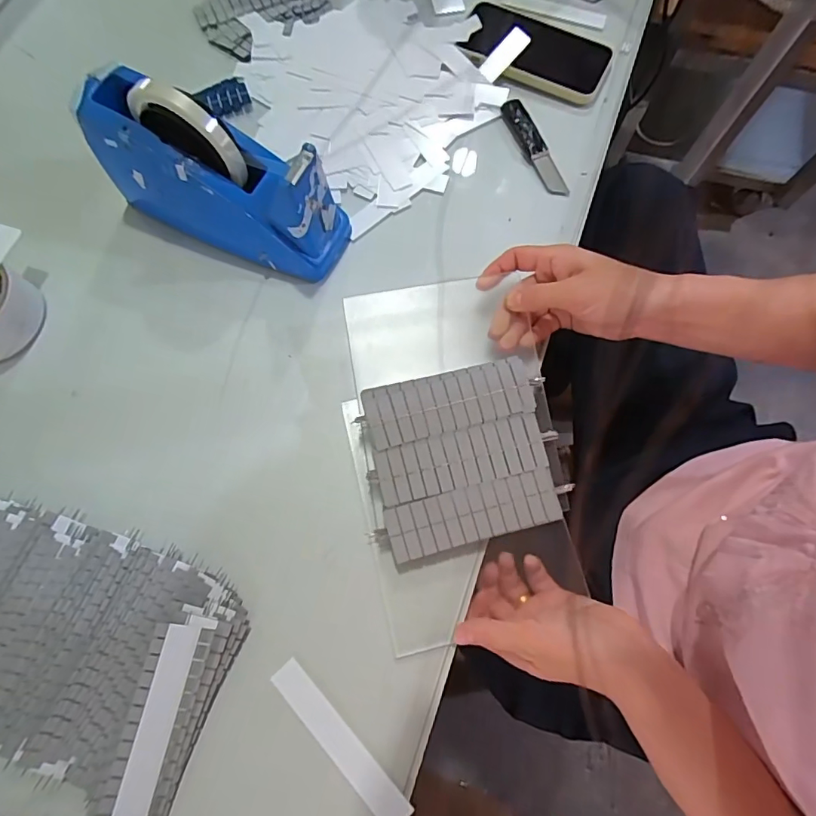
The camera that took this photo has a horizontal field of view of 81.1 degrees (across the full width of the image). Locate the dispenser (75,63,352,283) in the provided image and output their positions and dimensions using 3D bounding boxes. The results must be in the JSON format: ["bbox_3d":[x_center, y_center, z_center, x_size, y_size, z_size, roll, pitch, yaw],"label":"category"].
[{"bbox_3d":[-0.160,-0.192,0.401,0.202,0.117,0.068,22,74,6],"label":"dispenser"}]

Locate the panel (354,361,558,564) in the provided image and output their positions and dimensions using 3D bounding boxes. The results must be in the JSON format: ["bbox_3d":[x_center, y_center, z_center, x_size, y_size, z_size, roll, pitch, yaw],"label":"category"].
[{"bbox_3d":[0.039,0.035,0.358,0.125,0.004,0.128,-12,81,-3],"label":"panel"}]

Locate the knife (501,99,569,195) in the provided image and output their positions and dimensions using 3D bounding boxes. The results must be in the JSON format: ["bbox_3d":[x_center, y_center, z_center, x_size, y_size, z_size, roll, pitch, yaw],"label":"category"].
[{"bbox_3d":[0.126,-0.261,0.474,0.024,0.008,0.115,-23,74,-7],"label":"knife"}]

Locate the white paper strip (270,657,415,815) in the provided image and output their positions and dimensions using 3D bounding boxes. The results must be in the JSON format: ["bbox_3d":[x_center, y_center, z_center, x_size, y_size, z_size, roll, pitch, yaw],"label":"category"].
[{"bbox_3d":[-0.047,0.228,0.326,0.021,0.005,0.123,-44,75,-10],"label":"white paper strip"}]

